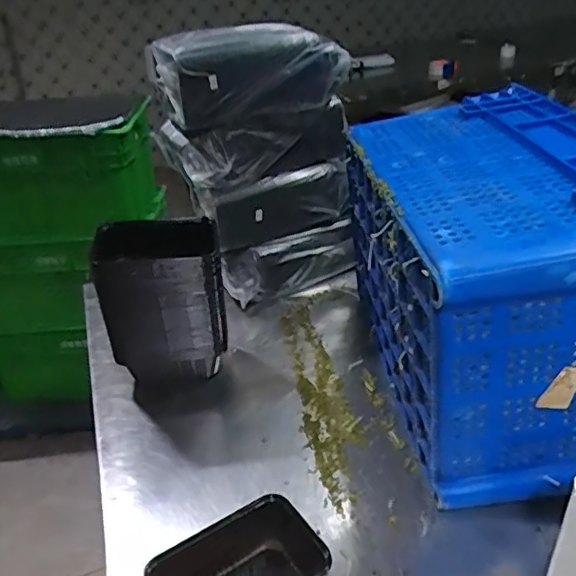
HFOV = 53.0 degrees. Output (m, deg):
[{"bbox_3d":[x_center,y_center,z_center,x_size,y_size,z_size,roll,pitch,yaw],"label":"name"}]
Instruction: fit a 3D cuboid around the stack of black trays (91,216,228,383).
[{"bbox_3d":[-0.193,0.041,0.923,0.179,0.267,0.121,-10,32,-12],"label":"stack of black trays"}]

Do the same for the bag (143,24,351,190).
[{"bbox_3d":[-0.068,-0.348,1.085,0.326,0.245,0.155,-15,33,-19],"label":"bag"}]

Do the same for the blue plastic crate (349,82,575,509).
[{"bbox_3d":[0.285,-0.029,0.836,0.312,0.355,0.518,-5,31,-3],"label":"blue plastic crate"}]

